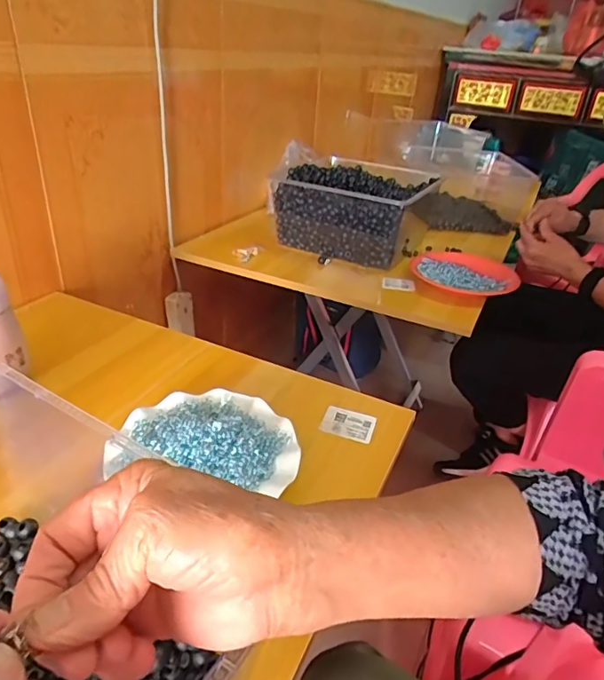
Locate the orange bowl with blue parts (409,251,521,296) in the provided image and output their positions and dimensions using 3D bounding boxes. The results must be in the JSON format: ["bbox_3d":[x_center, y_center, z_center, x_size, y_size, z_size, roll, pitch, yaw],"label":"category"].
[{"bbox_3d":[0.307,-0.119,0.967,0.196,0.028,0.187,9,31,7],"label":"orange bowl with blue parts"}]

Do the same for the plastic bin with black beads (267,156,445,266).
[{"bbox_3d":[0.124,-0.291,1.111,0.280,0.135,0.327,17,33,20],"label":"plastic bin with black beads"}]

